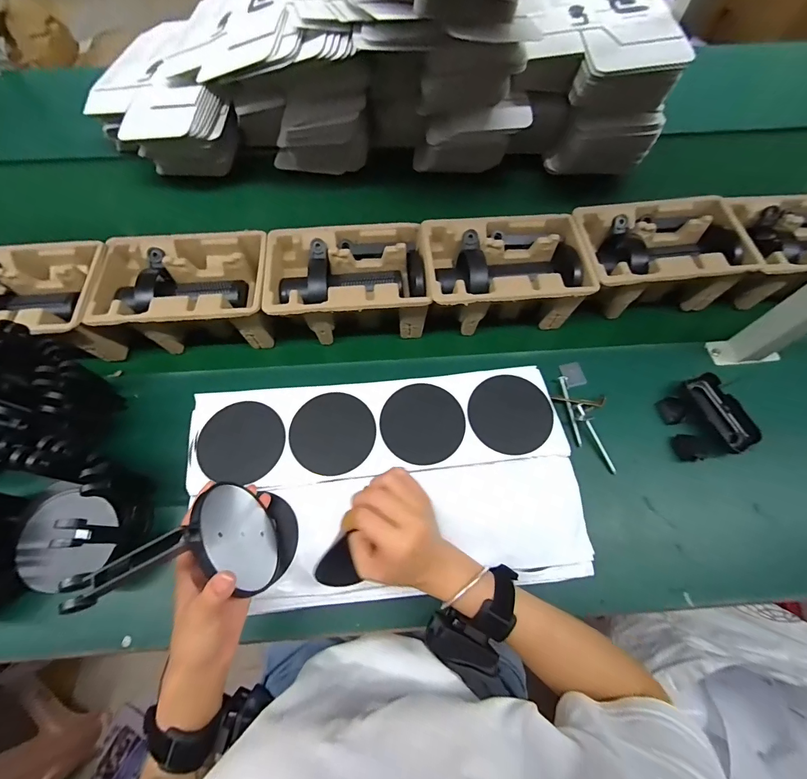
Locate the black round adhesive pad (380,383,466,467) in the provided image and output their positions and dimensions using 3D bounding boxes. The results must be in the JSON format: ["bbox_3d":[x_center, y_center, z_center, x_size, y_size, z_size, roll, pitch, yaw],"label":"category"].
[{"bbox_3d":[0.022,0.038,0.441,0.092,0.004,0.091,0,70,0],"label":"black round adhesive pad"}]

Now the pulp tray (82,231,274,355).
[{"bbox_3d":[-0.310,-0.137,0.564,0.231,0.094,0.147,-3,65,-5],"label":"pulp tray"}]

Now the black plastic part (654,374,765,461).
[{"bbox_3d":[0.405,0.041,0.523,0.106,0.028,0.103,-17,67,-11],"label":"black plastic part"}]

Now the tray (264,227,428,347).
[{"bbox_3d":[-0.081,-0.151,0.570,0.219,0.096,0.150,-4,65,-5],"label":"tray"}]

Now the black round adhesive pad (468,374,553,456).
[{"bbox_3d":[0.122,0.027,0.440,0.091,0.006,0.090,-1,68,3],"label":"black round adhesive pad"}]

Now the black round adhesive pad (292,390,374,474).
[{"bbox_3d":[-0.080,0.049,0.436,0.090,0.009,0.092,1,64,-3],"label":"black round adhesive pad"}]

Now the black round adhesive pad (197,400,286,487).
[{"bbox_3d":[-0.179,0.057,0.428,0.091,0.005,0.090,0,65,-1],"label":"black round adhesive pad"}]

